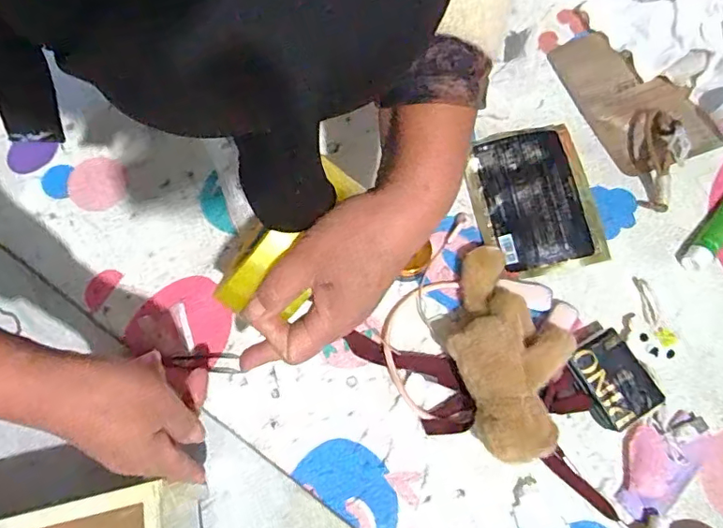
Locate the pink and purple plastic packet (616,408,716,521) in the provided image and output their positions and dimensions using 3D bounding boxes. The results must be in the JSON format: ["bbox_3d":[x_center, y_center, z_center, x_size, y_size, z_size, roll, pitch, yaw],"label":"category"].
[{"bbox_3d":[0.252,0.166,0.448,0.054,0.008,0.101,43,78,13],"label":"pink and purple plastic packet"}]

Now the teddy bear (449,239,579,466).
[{"bbox_3d":[0.127,0.073,0.459,0.105,0.058,0.188,-3,59,0],"label":"teddy bear"}]

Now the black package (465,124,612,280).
[{"bbox_3d":[0.168,-0.063,0.516,0.110,0.022,0.144,-13,72,-3],"label":"black package"}]

